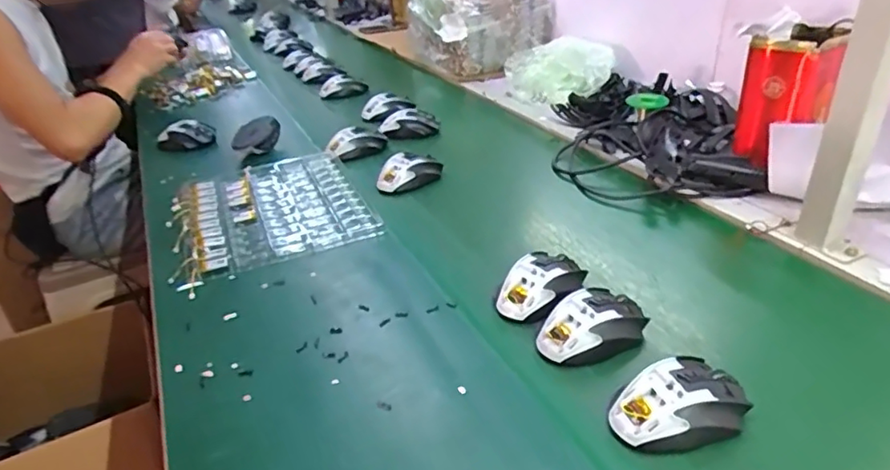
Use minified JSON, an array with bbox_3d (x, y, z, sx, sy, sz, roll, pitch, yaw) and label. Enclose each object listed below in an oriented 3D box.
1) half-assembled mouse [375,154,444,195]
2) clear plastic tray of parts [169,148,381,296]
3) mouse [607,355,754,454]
[{"bbox_3d":[-0.055,-0.102,0.918,0.112,0.040,0.066,-13,32,-15],"label":"half-assembled mouse"},{"bbox_3d":[-0.256,-0.042,0.848,0.268,0.026,0.304,-15,32,-17],"label":"clear plastic tray of parts"},{"bbox_3d":[0.195,0.136,0.478,0.113,0.033,0.076,-13,32,-14],"label":"mouse"}]

